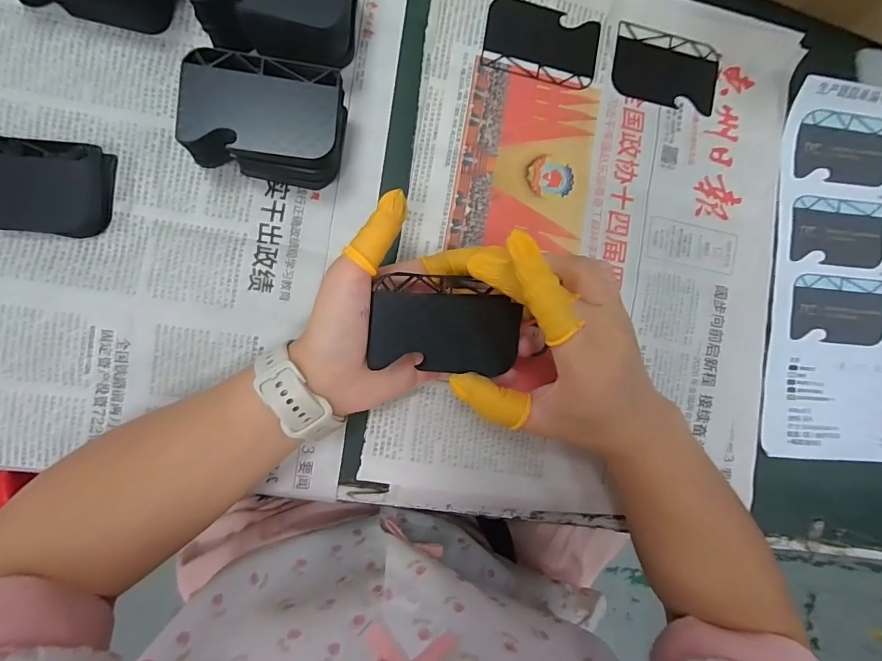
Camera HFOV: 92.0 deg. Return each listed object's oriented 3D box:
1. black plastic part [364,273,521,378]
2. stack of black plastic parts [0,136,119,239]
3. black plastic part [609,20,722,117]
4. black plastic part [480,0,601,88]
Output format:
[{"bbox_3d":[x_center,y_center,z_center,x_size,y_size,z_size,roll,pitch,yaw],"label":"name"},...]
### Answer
[{"bbox_3d":[0.004,-0.003,0.244,0.084,0.007,0.051,7,89,-8],"label":"black plastic part"},{"bbox_3d":[-0.251,-0.087,0.255,0.089,0.013,0.054,3,90,-8],"label":"stack of black plastic parts"},{"bbox_3d":[0.172,-0.198,0.323,0.085,0.004,0.054,8,89,-8],"label":"black plastic part"},{"bbox_3d":[0.073,-0.206,0.305,0.084,0.004,0.052,9,89,-8],"label":"black plastic part"}]

